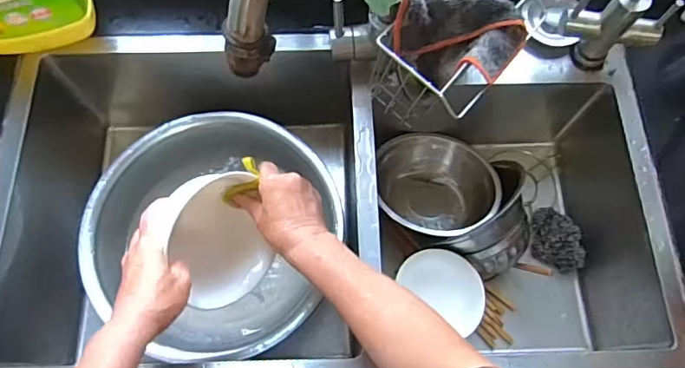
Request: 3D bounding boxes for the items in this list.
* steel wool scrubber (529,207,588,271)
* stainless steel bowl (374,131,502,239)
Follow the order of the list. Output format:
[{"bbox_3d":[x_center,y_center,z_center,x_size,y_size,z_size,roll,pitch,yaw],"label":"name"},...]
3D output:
[{"bbox_3d":[0.306,0.078,0.725,0.050,0.047,0.089,-6,70,-3],"label":"steel wool scrubber"},{"bbox_3d":[0.135,0.012,0.719,0.164,0.098,0.144,-4,70,-3],"label":"stainless steel bowl"}]

